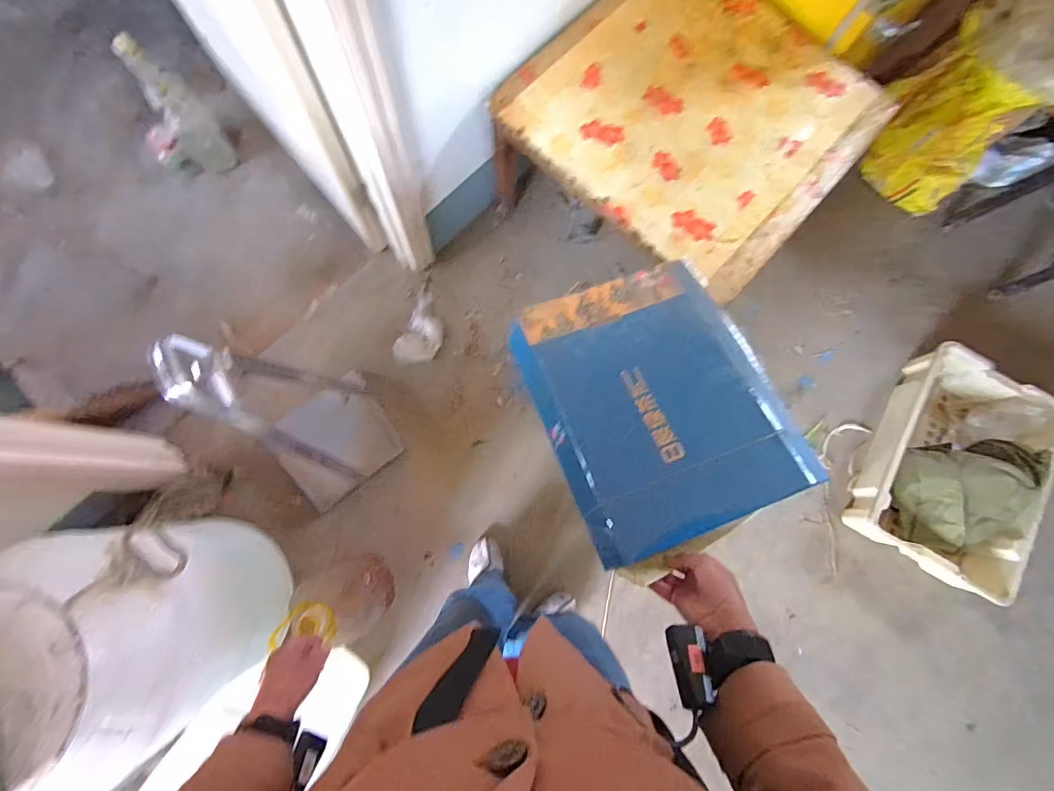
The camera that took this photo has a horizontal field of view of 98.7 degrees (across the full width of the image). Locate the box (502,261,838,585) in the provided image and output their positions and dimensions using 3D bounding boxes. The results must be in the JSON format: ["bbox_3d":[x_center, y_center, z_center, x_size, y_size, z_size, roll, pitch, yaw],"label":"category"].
[{"bbox_3d":[0.166,0.007,0.599,0.283,0.052,0.367,-22,69,-5],"label":"box"}]

